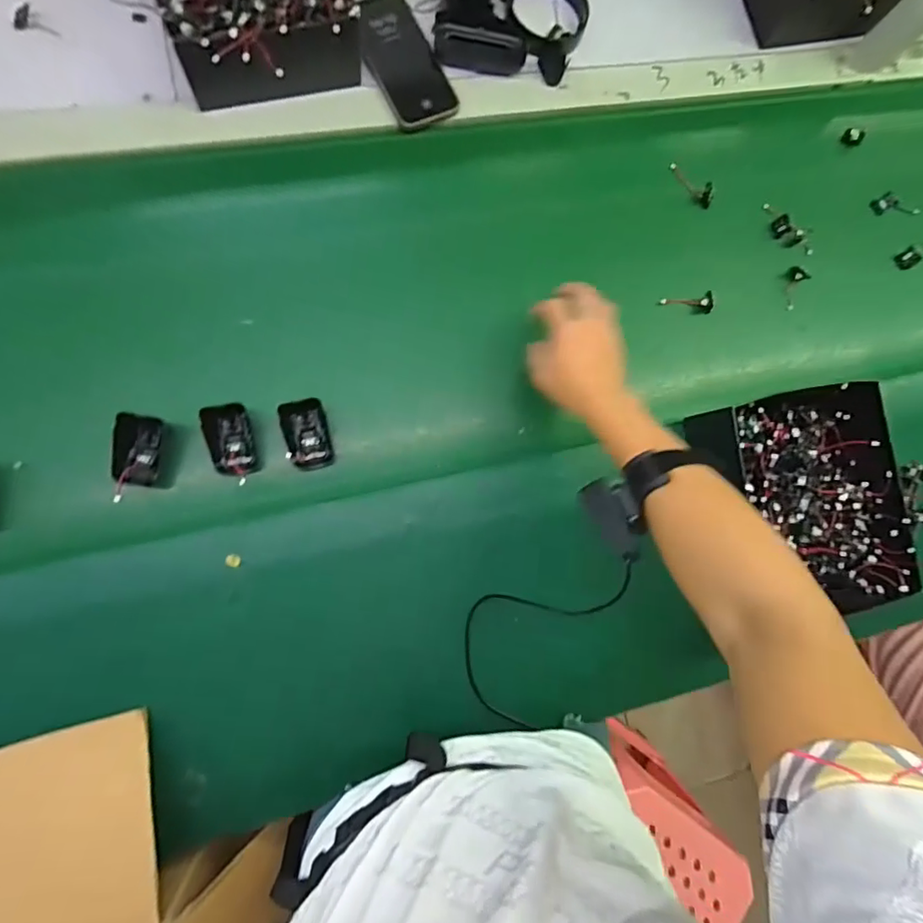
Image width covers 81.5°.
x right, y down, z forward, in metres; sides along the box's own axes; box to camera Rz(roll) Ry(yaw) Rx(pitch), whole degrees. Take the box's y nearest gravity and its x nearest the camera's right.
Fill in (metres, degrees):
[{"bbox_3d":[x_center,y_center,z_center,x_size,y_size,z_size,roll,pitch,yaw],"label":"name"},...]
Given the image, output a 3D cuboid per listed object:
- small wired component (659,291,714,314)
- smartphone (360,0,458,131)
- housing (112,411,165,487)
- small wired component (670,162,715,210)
[{"bbox_3d":[0.272,-0.194,0.650,0.062,0.020,0.022,5,83,5],"label":"small wired component"},{"bbox_3d":[-0.070,-0.460,0.616,0.076,0.011,0.156,-25,87,-9],"label":"smartphone"},{"bbox_3d":[-0.312,-0.010,0.518,0.045,0.018,0.070,11,90,-34],"label":"housing"},{"bbox_3d":[0.287,-0.346,0.663,0.022,0.015,0.071,-41,90,-10],"label":"small wired component"}]

